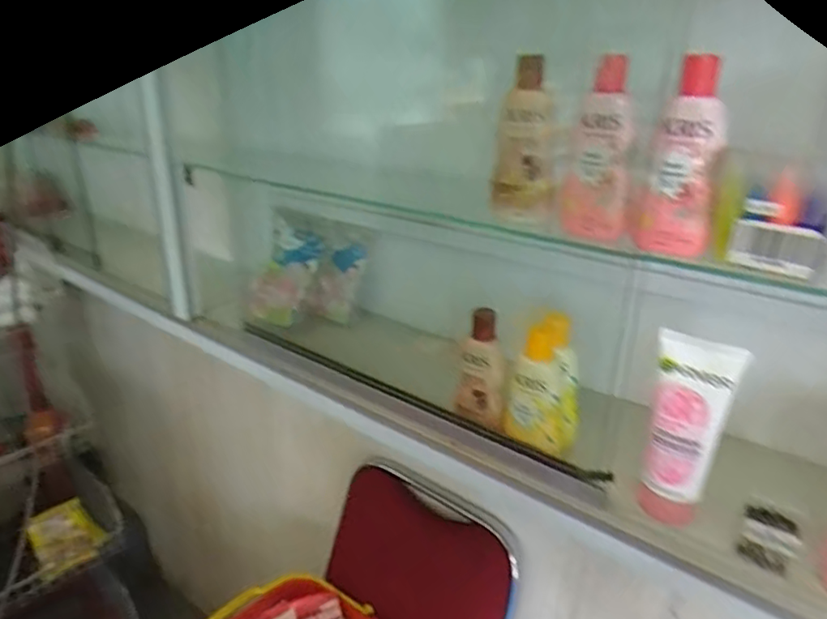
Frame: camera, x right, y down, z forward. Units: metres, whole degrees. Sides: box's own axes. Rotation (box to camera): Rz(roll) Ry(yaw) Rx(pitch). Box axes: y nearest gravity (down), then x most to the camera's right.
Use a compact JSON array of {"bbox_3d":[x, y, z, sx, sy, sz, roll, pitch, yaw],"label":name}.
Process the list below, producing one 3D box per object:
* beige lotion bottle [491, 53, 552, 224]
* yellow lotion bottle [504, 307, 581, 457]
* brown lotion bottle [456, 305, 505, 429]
[{"bbox_3d":[0.091,-0.137,0.474,0.046,0.122,0.031,5,22,8],"label":"beige lotion bottle"},{"bbox_3d":[0.115,0.066,0.511,0.061,0.115,0.047,9,23,17],"label":"yellow lotion bottle"},{"bbox_3d":[0.063,0.055,0.532,0.040,0.107,0.021,3,22,4],"label":"brown lotion bottle"}]

